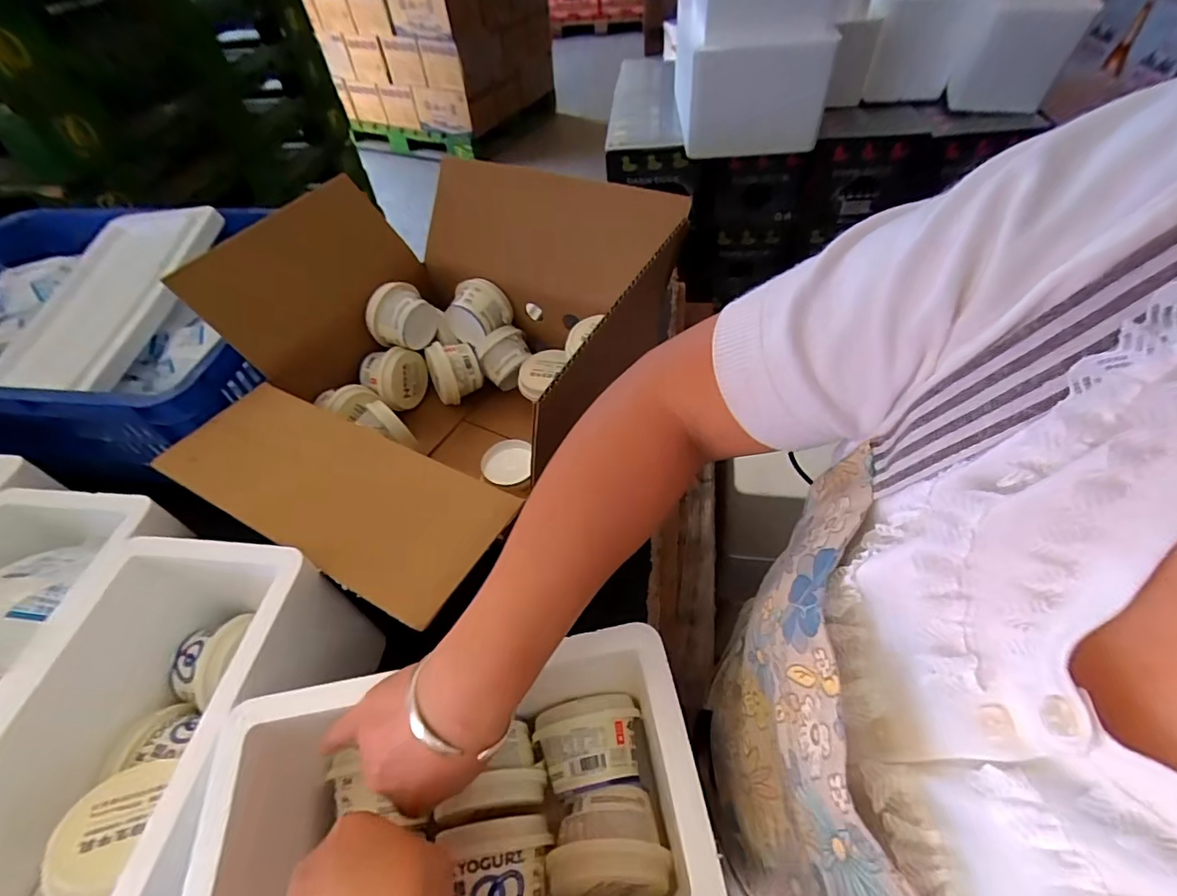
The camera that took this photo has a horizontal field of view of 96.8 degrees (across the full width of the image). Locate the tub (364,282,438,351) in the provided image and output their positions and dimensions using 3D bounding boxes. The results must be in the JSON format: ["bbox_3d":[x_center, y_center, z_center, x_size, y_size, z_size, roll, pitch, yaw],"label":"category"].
[{"bbox_3d":[-0.249,-0.174,0.702,0.051,0.076,0.082,31,60,27],"label":"tub"}]

